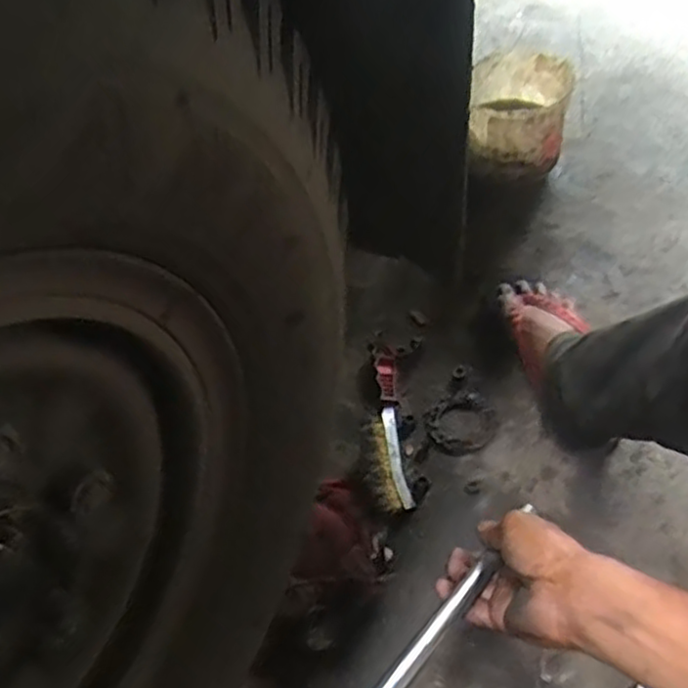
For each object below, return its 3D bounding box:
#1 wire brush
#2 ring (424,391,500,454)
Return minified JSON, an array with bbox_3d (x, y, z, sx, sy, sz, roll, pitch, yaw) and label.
[{"bbox_3d":[0.049,0.096,0.892,0.046,0.025,0.220,-5,54,1],"label":"wire brush"},{"bbox_3d":[0.142,0.097,0.900,0.077,0.021,0.080,-2,54,3],"label":"ring"}]

